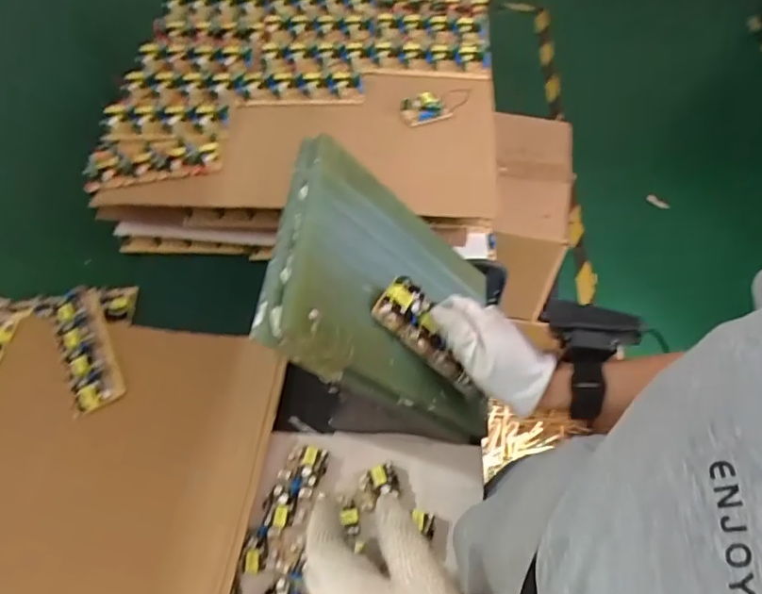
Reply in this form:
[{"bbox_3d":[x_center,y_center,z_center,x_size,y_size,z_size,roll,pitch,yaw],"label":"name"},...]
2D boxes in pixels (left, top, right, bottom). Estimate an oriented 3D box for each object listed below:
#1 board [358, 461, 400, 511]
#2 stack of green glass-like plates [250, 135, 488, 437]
[{"bbox_3d":[-0.002,0.167,0.473,0.035,0.016,0.032,-15,61,-13],"label":"board"},{"bbox_3d":[0.017,-0.003,0.452,0.247,0.025,0.184,32,50,-38],"label":"stack of green glass-like plates"}]

